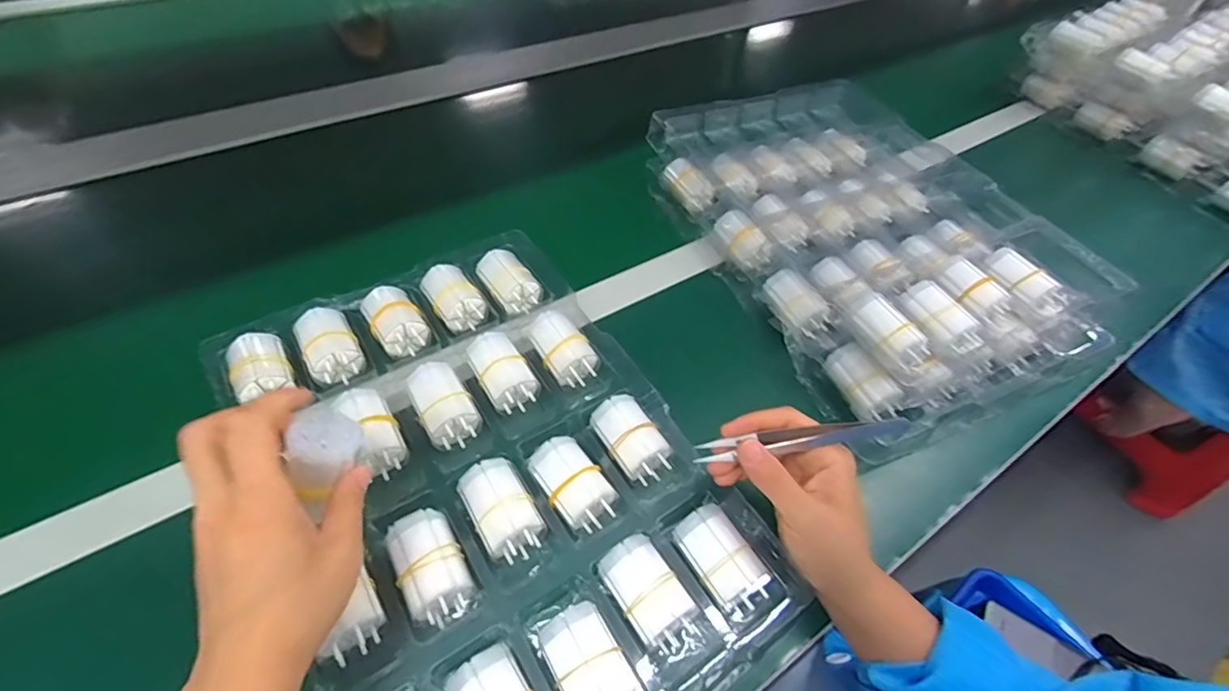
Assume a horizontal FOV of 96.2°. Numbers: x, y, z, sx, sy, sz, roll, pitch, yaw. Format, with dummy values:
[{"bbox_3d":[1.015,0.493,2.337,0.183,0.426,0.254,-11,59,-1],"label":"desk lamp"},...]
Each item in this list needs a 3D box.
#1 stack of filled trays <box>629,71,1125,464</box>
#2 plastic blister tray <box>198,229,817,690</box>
[{"bbox_3d":[0.244,-0.124,0.557,0.297,0.067,0.412,-18,55,-19],"label":"stack of filled trays"},{"bbox_3d":[-0.096,0.080,0.385,0.272,0.035,0.387,-26,58,-23],"label":"plastic blister tray"}]

